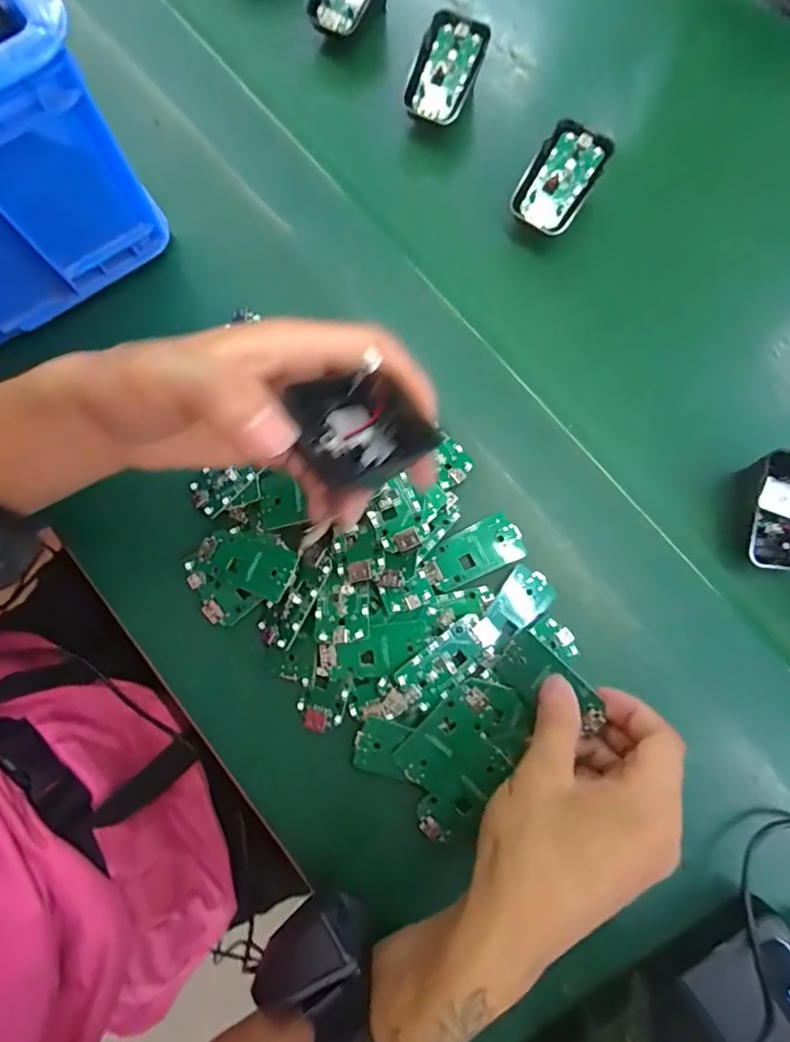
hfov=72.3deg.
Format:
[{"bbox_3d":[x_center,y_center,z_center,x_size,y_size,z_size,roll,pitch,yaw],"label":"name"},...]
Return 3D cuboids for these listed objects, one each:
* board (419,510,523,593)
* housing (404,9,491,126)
[{"bbox_3d":[0.048,0.019,0.335,0.062,0.005,0.032,-23,80,-5],"label":"board"},{"bbox_3d":[0.038,-0.322,0.384,0.043,0.014,0.068,21,99,-3],"label":"housing"}]

